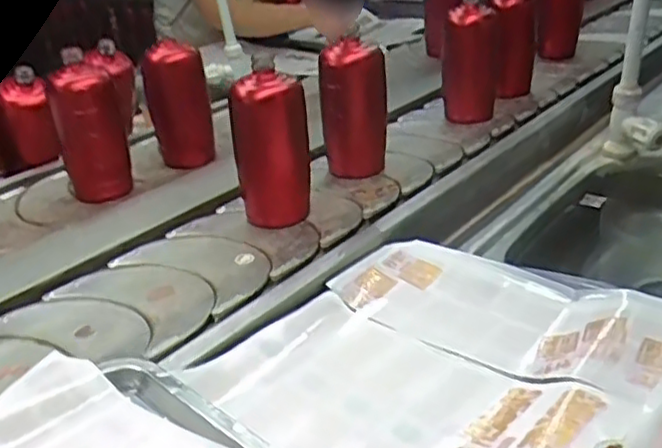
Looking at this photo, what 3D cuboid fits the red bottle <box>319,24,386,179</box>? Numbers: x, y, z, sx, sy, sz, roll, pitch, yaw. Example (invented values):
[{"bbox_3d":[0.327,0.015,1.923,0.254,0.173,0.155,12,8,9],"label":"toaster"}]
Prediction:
[{"bbox_3d":[0.029,-0.149,0.919,0.078,0.189,0.066,-5,28,-4],"label":"red bottle"}]

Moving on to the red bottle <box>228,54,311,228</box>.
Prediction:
[{"bbox_3d":[-0.067,-0.088,0.790,0.072,0.178,0.069,-18,31,-26],"label":"red bottle"}]

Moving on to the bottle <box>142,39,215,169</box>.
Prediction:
[{"bbox_3d":[-0.221,-0.176,0.990,0.076,0.165,0.068,-12,29,-17],"label":"bottle"}]

